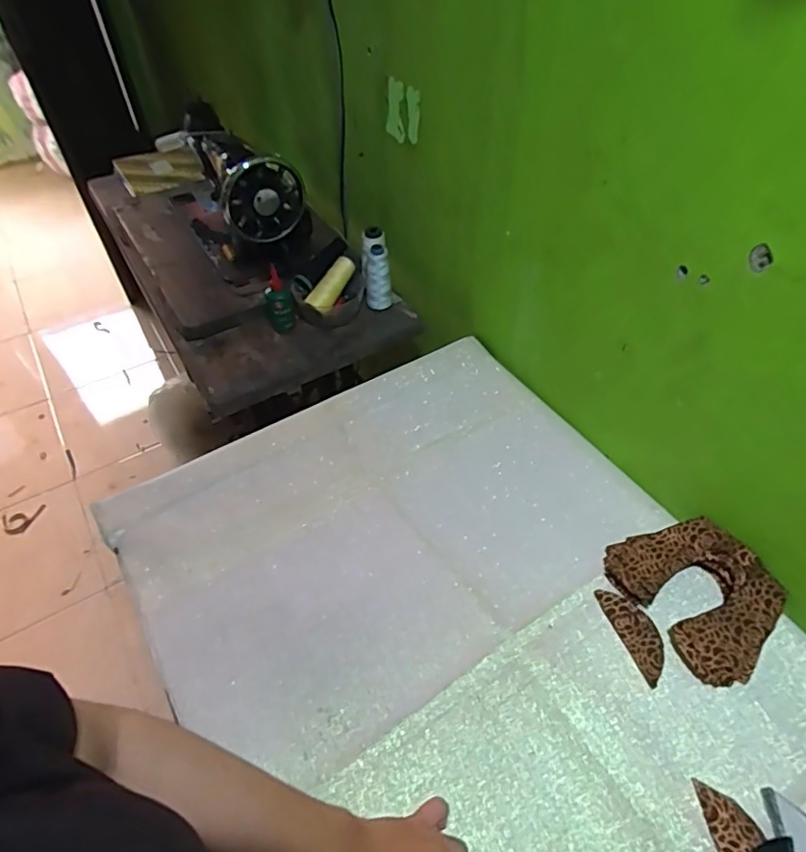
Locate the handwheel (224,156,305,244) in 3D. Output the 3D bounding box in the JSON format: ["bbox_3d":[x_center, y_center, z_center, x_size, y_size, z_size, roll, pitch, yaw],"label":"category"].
[{"bbox_3d":[-0.231,-0.377,0.901,0.135,0.149,0.039,-37,65,-2],"label":"handwheel"}]

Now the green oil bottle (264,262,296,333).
[{"bbox_3d":[-0.211,-0.215,0.925,0.046,0.119,0.052,-14,30,-11],"label":"green oil bottle"}]

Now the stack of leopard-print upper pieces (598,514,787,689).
[{"bbox_3d":[0.332,0.183,0.617,0.138,0.044,0.173,-23,52,-18],"label":"stack of leopard-print upper pieces"}]

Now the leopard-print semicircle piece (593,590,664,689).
[{"bbox_3d":[0.258,0.227,0.605,0.041,0.005,0.104,-16,51,-13],"label":"leopard-print semicircle piece"}]

